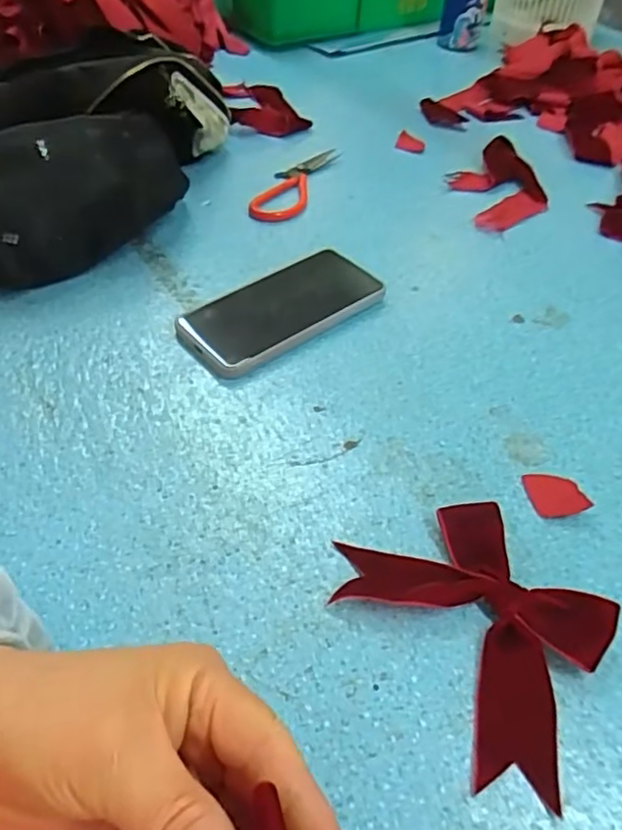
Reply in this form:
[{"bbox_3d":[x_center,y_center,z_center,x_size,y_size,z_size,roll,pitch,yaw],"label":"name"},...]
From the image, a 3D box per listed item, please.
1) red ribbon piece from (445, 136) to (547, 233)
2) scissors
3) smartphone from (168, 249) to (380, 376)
[{"bbox_3d":[0.192,-0.240,0.649,0.090,0.019,0.140,-8,49,-10],"label":"red ribbon piece"},{"bbox_3d":[-0.016,-0.239,0.647,0.046,0.005,0.157,17,49,12],"label":"scissors"},{"bbox_3d":[-0.022,-0.084,0.500,0.159,0.017,0.077,-28,55,-26],"label":"smartphone"}]

